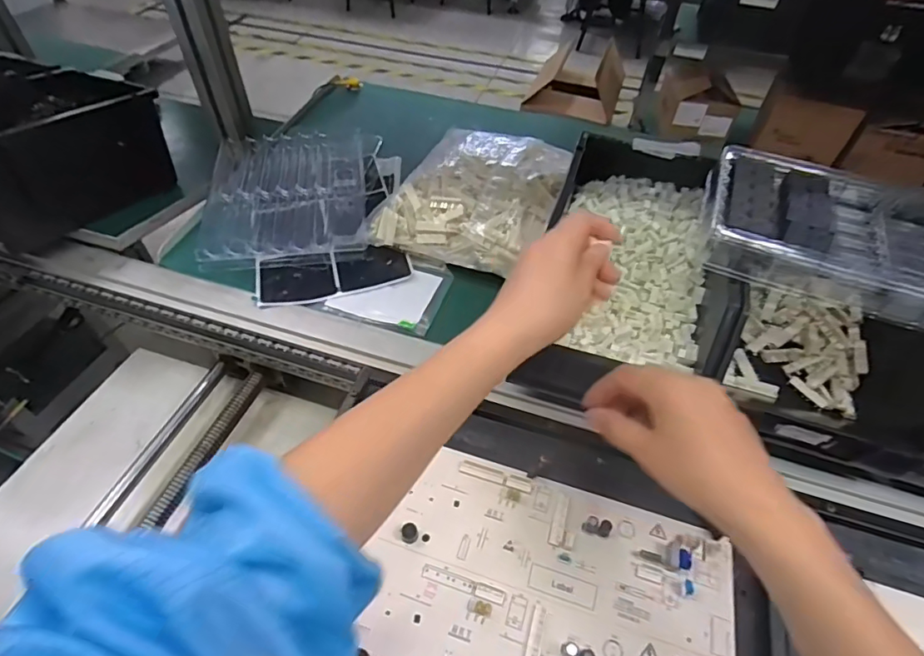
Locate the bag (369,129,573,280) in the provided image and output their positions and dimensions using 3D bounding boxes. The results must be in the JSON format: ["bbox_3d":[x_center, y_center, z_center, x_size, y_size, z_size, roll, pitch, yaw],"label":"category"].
[{"bbox_3d":[0.010,-0.147,0.567,0.175,0.080,0.176,18,51,13],"label":"bag"}]

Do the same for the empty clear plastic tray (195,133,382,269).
[{"bbox_3d":[-0.197,-0.158,0.586,0.190,0.032,0.217,-6,55,-8],"label":"empty clear plastic tray"}]

